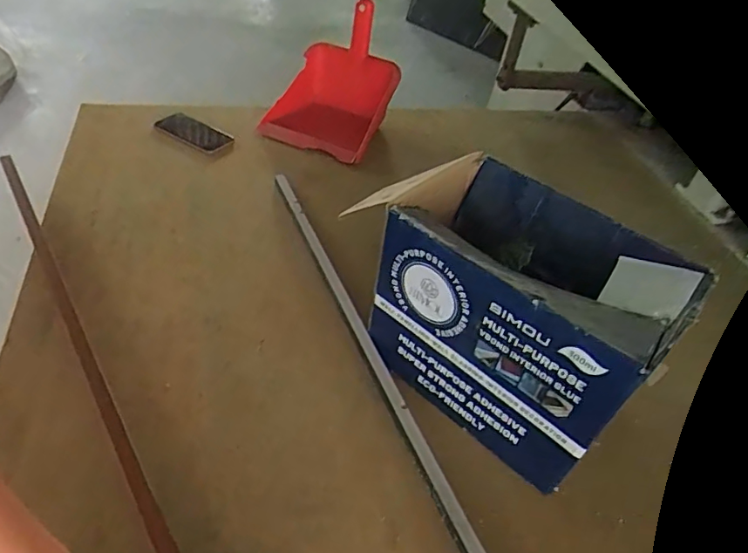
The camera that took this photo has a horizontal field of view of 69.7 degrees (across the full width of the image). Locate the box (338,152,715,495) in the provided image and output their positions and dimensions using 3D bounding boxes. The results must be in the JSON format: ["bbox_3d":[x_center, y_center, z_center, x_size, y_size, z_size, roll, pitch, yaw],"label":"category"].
[{"bbox_3d":[0.170,0.044,0.642,0.197,0.226,0.310,-31,54,-33],"label":"box"}]

